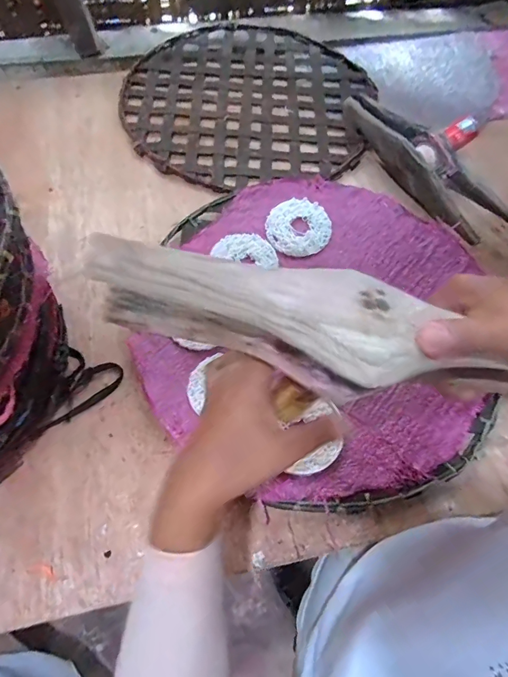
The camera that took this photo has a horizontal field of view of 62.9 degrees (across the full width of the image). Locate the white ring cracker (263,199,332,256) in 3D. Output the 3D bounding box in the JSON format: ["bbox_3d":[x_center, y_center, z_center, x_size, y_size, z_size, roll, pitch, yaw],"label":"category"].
[{"bbox_3d":[0.056,-0.140,0.518,0.078,0.013,0.077,-34,70,-17],"label":"white ring cracker"}]

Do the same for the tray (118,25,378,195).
[{"bbox_3d":[-0.011,-0.376,0.647,0.369,0.015,0.363,-14,65,-8],"label":"tray"}]

